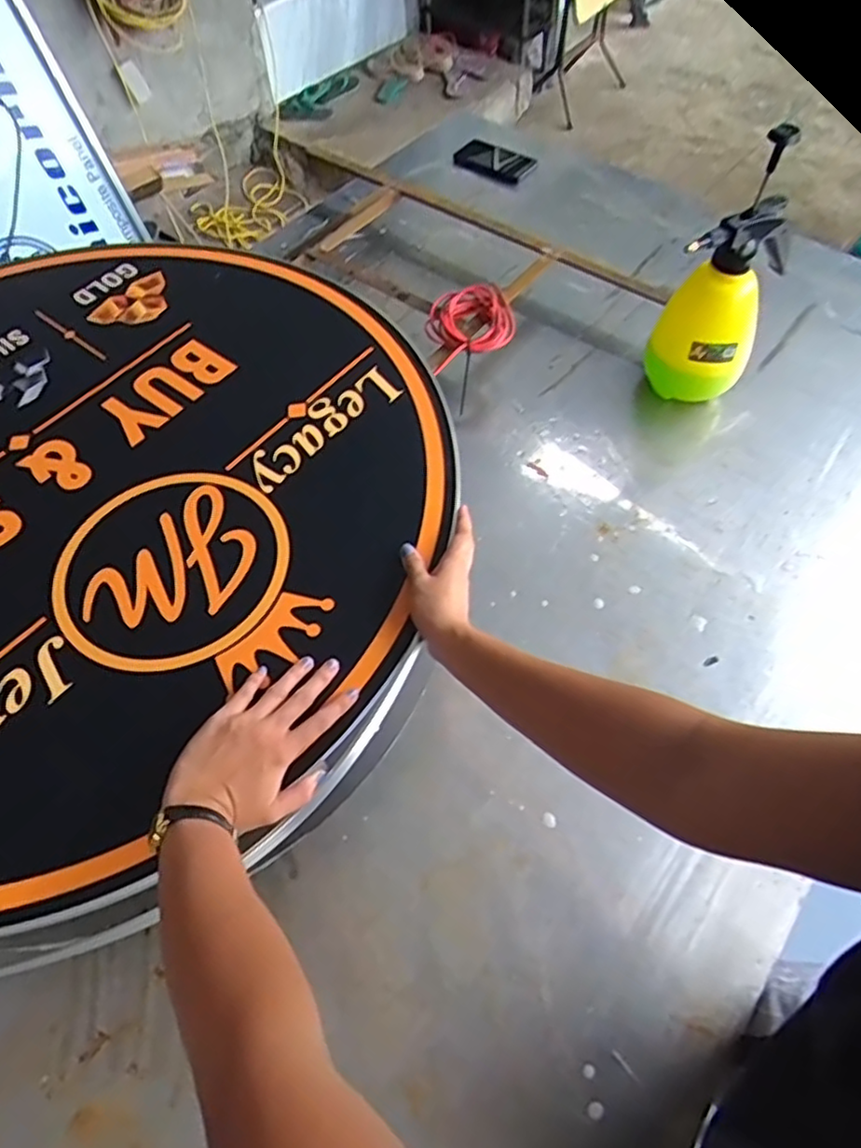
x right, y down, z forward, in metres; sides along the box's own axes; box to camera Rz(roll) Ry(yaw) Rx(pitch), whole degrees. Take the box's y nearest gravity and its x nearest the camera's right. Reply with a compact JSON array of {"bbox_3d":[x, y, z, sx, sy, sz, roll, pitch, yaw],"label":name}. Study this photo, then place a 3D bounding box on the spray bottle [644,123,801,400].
[{"bbox_3d":[0.375,-0.366,0.838,0.130,0.312,0.143,23,62,14],"label":"spray bottle"}]

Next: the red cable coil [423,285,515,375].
[{"bbox_3d":[0.061,-0.364,0.960,0.127,0.064,0.110,-9,58,-5],"label":"red cable coil"}]

